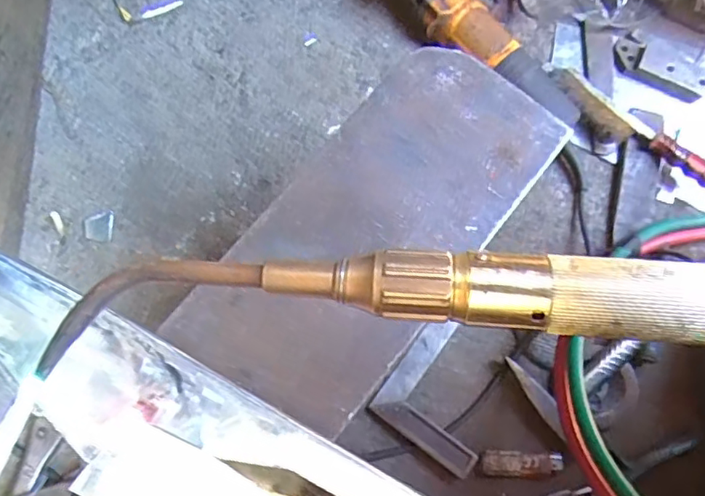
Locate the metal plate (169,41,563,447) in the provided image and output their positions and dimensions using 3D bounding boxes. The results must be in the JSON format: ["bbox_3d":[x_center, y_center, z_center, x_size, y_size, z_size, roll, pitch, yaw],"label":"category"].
[{"bbox_3d":[0.017,-0.017,0.359,0.122,0.008,0.261,38,77,9],"label":"metal plate"}]

